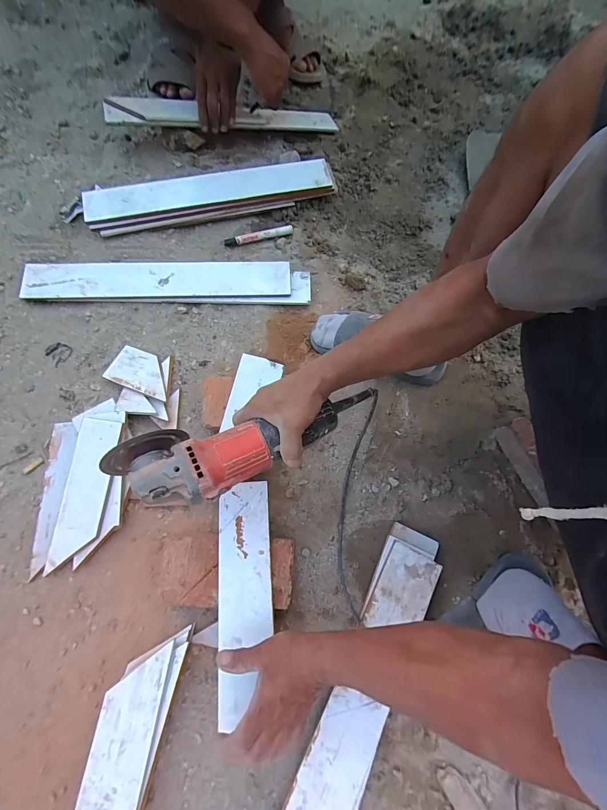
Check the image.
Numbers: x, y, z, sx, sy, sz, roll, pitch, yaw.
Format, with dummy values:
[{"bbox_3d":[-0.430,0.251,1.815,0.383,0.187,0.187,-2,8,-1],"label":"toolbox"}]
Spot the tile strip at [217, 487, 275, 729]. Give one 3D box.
[{"bbox_3d":[-0.084,0.256,0.443,0.080,0.008,0.286,0,74,-2],"label":"tile strip"}]

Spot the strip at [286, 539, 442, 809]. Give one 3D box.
[{"bbox_3d":[0.057,0.428,0.413,0.076,0.009,0.488,27,74,11],"label":"strip"}]

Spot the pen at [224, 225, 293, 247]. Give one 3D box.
[{"bbox_3d":[-0.094,-0.355,0.670,0.143,0.016,0.020,-13,72,-6],"label":"pen"}]

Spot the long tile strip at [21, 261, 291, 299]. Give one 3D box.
[{"bbox_3d":[-0.273,-0.242,0.612,0.489,0.011,0.078,-2,73,-3],"label":"long tile strip"}]

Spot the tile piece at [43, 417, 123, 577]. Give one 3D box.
[{"bbox_3d":[-0.338,0.135,0.493,0.075,0.011,0.225,7,82,9],"label":"tile piece"}]

